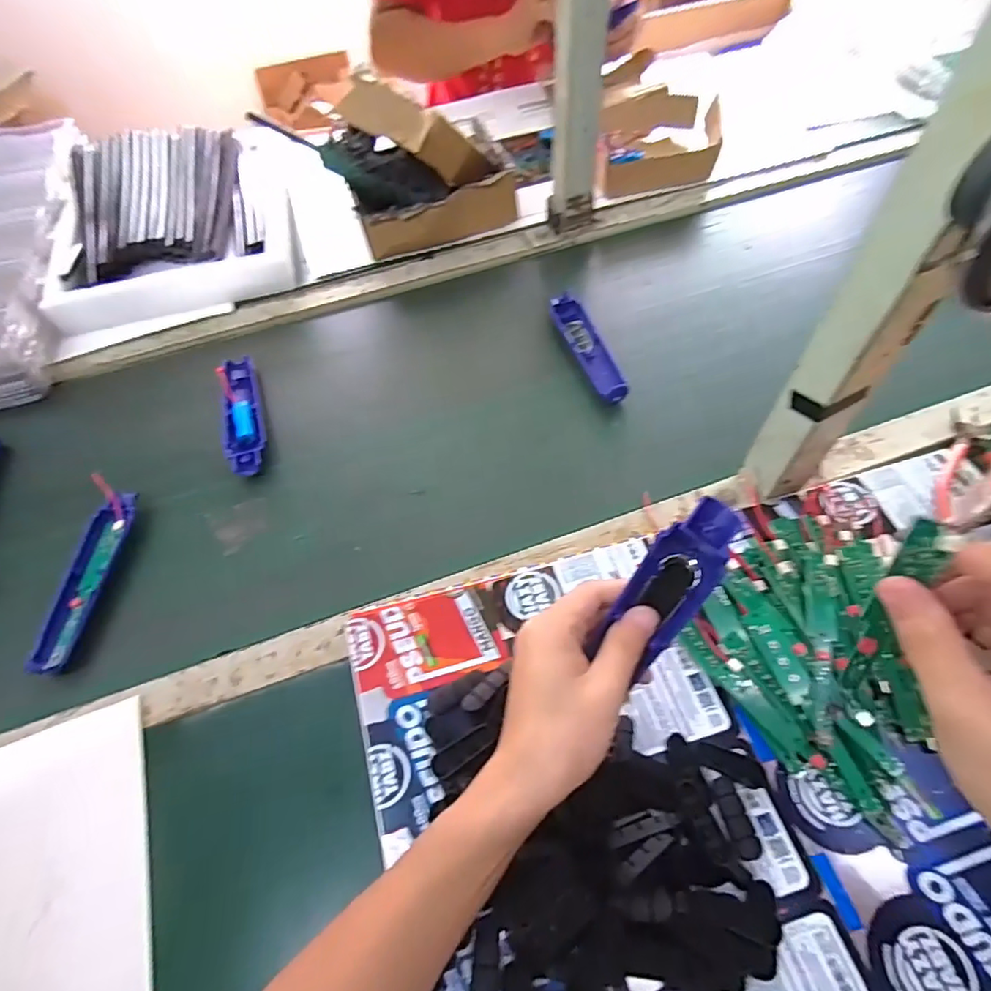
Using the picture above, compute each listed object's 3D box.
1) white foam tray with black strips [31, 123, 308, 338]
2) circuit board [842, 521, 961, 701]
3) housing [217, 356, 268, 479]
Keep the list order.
[{"bbox_3d":[-0.431,-0.377,0.768,0.283,0.083,0.362,-15,57,-8],"label":"white foam tray with black strips"},{"bbox_3d":[0.193,0.060,0.272,0.012,0.113,0.016,-4,36,0],"label":"circuit board"},{"bbox_3d":[-0.268,-0.085,0.599,0.039,0.023,0.165,-17,57,-9],"label":"housing"}]

